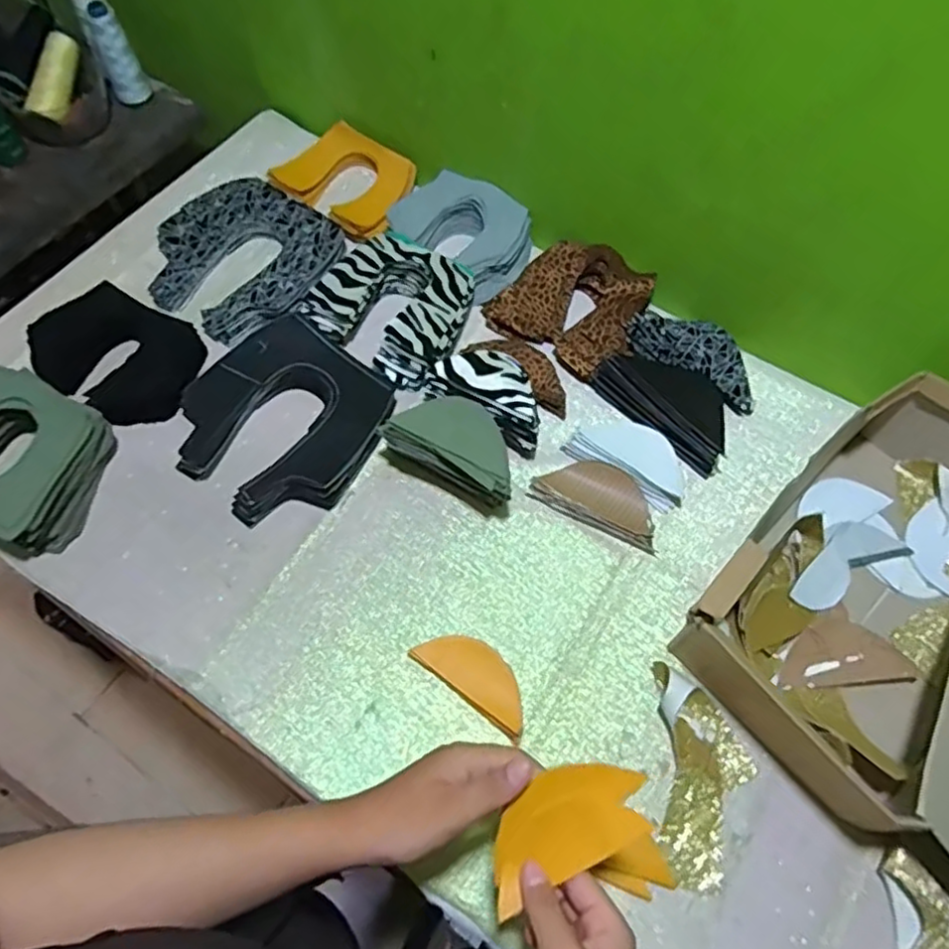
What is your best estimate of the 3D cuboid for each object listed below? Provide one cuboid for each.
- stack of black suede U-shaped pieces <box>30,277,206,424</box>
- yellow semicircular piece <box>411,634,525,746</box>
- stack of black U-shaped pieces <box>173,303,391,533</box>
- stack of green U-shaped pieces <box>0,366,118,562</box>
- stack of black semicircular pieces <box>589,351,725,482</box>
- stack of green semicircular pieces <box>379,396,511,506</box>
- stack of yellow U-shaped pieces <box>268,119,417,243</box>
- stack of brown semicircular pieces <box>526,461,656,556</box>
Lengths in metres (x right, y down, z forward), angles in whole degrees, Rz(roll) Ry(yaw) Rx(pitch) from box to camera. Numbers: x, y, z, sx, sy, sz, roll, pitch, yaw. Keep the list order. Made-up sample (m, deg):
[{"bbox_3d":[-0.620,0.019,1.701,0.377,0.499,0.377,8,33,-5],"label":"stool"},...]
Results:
[{"bbox_3d":[-0.363,-0.124,0.685,0.169,0.022,0.123,30,66,12],"label":"stack of black suede U-shaped pieces"},{"bbox_3d":[0.004,0.171,0.569,0.109,0.011,0.046,35,67,15],"label":"yellow semicircular piece"},{"bbox_3d":[-0.188,-0.055,0.654,0.186,0.030,0.188,39,68,16],"label":"stack of black U-shaped pieces"},{"bbox_3d":[-0.429,-0.020,0.619,0.172,0.065,0.140,26,66,11],"label":"stack of green U-shaped pieces"},{"bbox_3d":[0.199,-0.077,0.674,0.077,0.030,0.150,-40,71,-20],"label":"stack of black semicircular pieces"},{"bbox_3d":[-0.018,-0.025,0.609,0.126,0.089,0.052,28,66,11],"label":"stack of green semicircular pieces"},{"bbox_3d":[-0.154,-0.355,0.806,0.163,0.028,0.123,35,67,14],"label":"stack of yellow U-shaped pieces"},{"bbox_3d":[0.119,0.021,0.635,0.121,0.017,0.059,25,65,10],"label":"stack of brown semicircular pieces"}]

